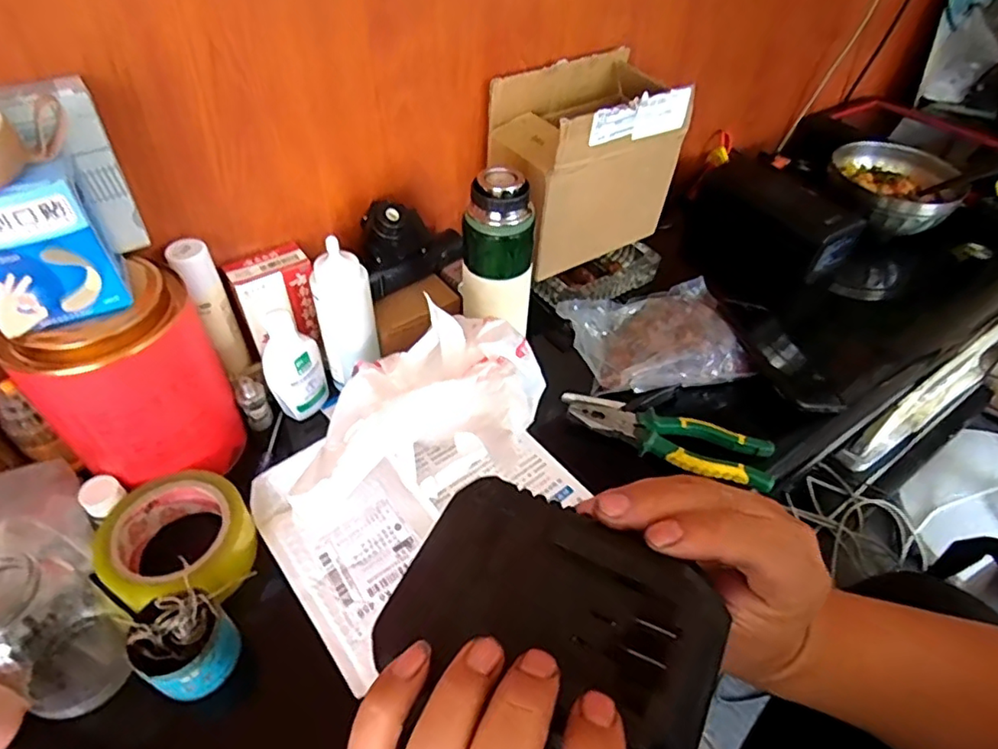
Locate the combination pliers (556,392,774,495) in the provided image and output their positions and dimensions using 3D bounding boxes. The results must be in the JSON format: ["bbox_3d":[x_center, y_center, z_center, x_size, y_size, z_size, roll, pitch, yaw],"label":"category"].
[{"bbox_3d":[0.160,0.059,0.565,0.200,0.018,0.053,16,47,13],"label":"combination pliers"}]

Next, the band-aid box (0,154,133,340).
[{"bbox_3d":[-0.296,-0.081,0.373,0.081,0.094,0.051,-29,53,-26],"label":"band-aid box"}]

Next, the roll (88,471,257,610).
[{"bbox_3d":[-0.248,0.131,0.454,0.109,0.042,0.100,1,46,-1],"label":"roll"}]

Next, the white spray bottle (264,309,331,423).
[{"bbox_3d":[-0.190,-0.008,0.545,0.051,0.109,0.031,-16,48,-17],"label":"white spray bottle"}]

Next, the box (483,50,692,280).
[{"bbox_3d":[0.093,-0.232,0.657,0.189,0.189,0.119,-28,53,-26],"label":"box"}]

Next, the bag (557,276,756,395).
[{"bbox_3d":[0.180,-0.044,0.626,0.215,0.044,0.140,-21,50,-20],"label":"bag"}]

